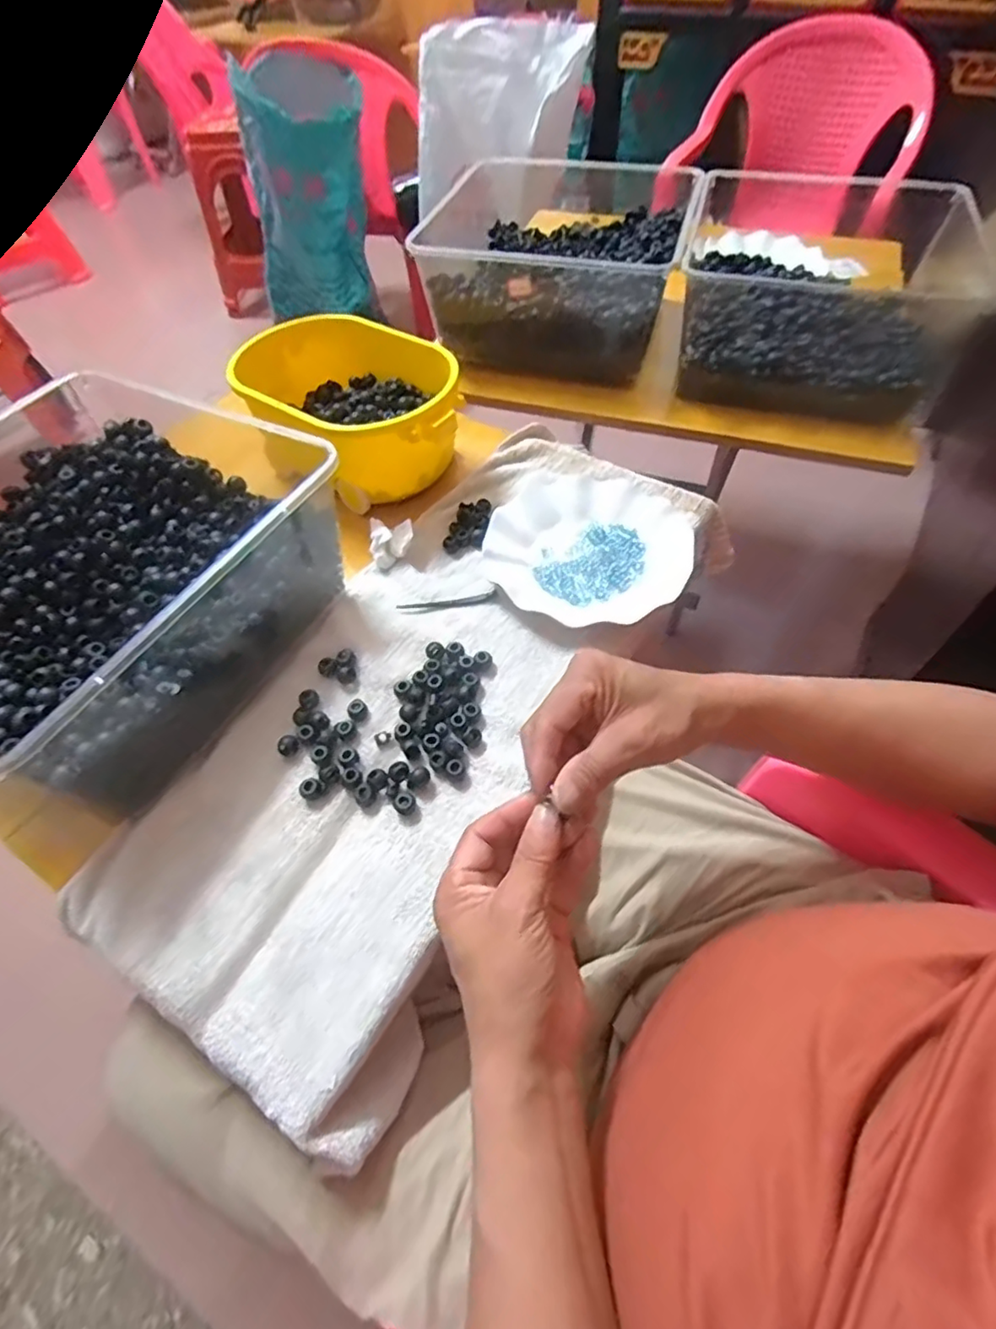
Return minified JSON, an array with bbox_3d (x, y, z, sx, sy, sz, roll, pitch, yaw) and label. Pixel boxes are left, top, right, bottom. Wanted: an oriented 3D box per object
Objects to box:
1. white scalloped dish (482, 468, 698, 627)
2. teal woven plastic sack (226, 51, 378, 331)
[{"bbox_3d":[0.085,-0.120,0.565,0.179,0.030,0.212,5,54,7],"label":"white scalloped dish"},{"bbox_3d":[-0.427,-1.034,1.355,0.302,0.430,0.229,-11,54,-5],"label":"teal woven plastic sack"}]

